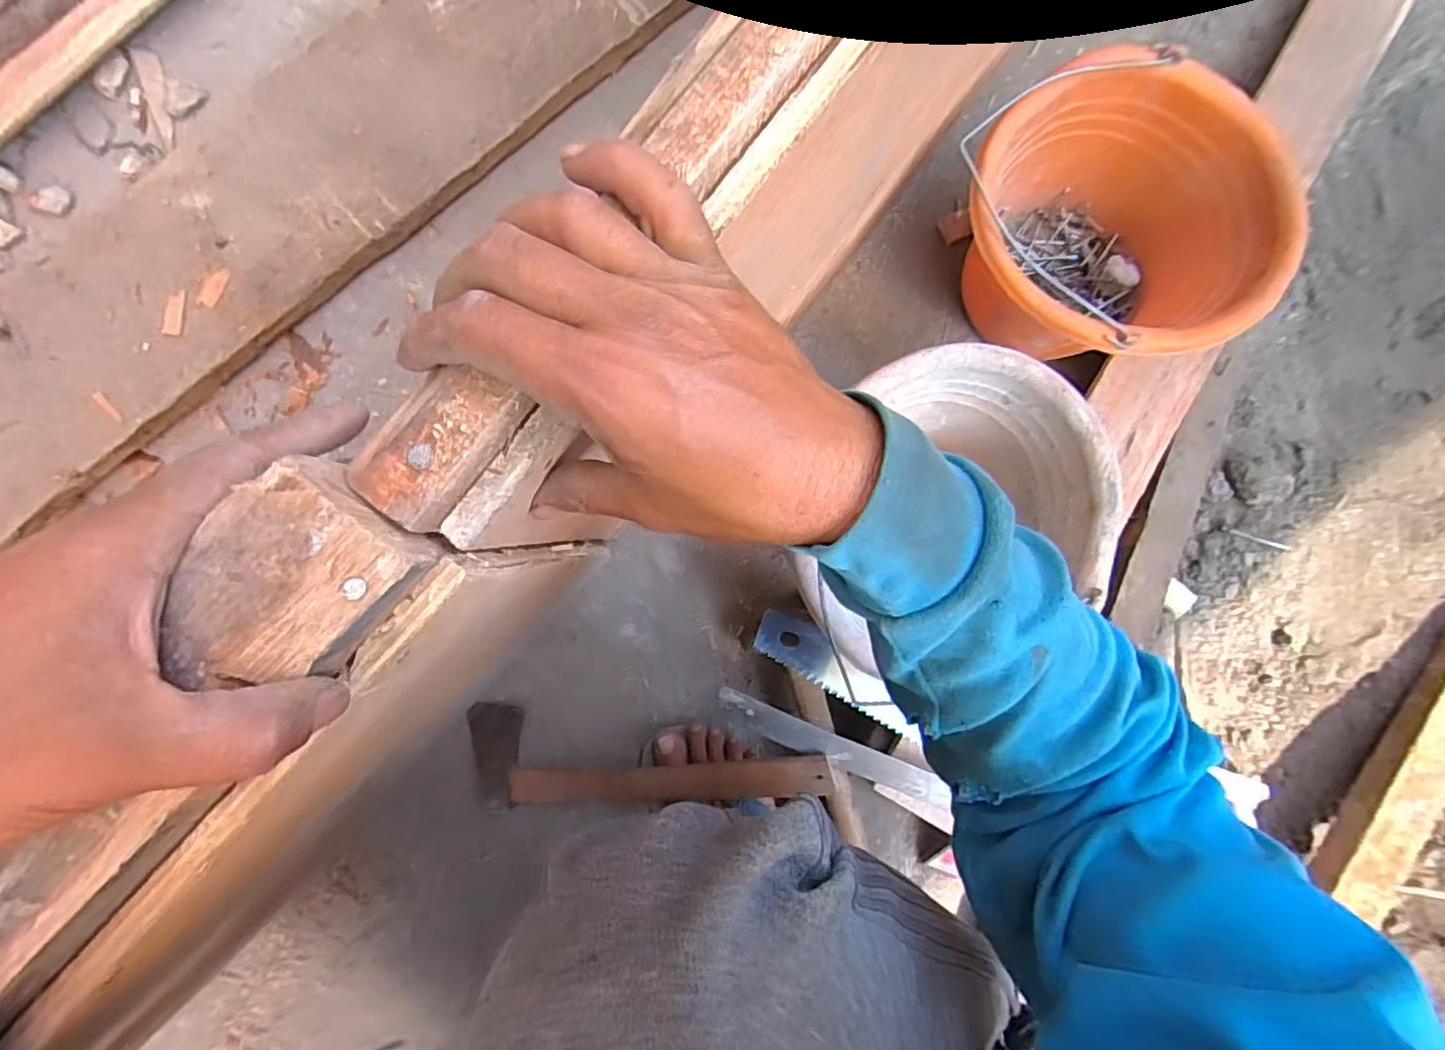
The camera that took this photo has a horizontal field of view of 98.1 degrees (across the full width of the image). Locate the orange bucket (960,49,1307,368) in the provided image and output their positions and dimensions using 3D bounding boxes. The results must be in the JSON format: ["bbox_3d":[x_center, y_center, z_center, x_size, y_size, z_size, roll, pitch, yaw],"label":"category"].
[{"bbox_3d":[0.316,-0.242,0.557,0.237,0.159,0.226,0,86,-3],"label":"orange bucket"}]

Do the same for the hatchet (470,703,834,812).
[{"bbox_3d":[-0.072,0.221,0.582,0.342,0.033,0.098,1,86,10],"label":"hatchet"}]

